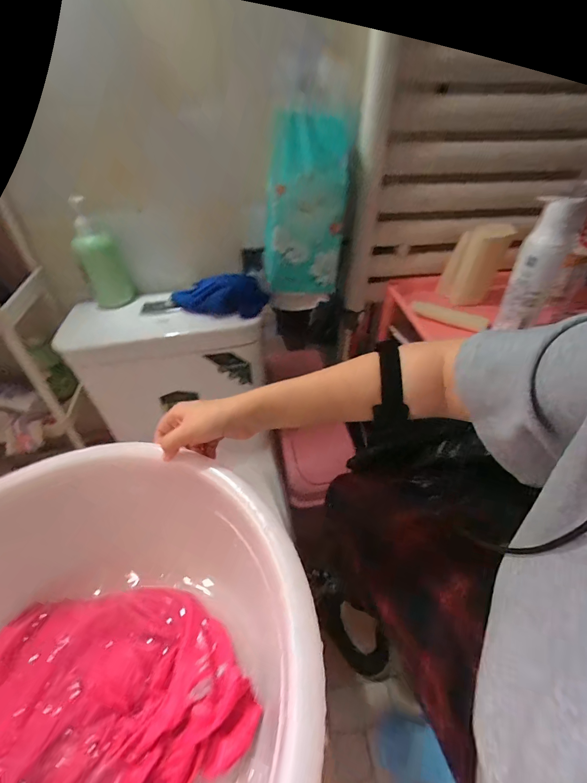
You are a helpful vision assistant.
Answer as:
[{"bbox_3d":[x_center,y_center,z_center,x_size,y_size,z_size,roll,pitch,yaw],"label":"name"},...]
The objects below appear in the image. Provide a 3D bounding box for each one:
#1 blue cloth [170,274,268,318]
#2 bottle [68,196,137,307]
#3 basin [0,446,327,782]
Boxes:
[{"bbox_3d":[-0.145,-0.188,0.674,0.175,0.067,0.069,9,43,8],"label":"blue cloth"},{"bbox_3d":[-0.383,-0.264,0.694,0.084,0.173,0.075,-21,47,-22],"label":"bottle"},{"bbox_3d":[-0.209,0.278,0.329,0.437,0.183,0.429,0,43,0],"label":"basin"}]

